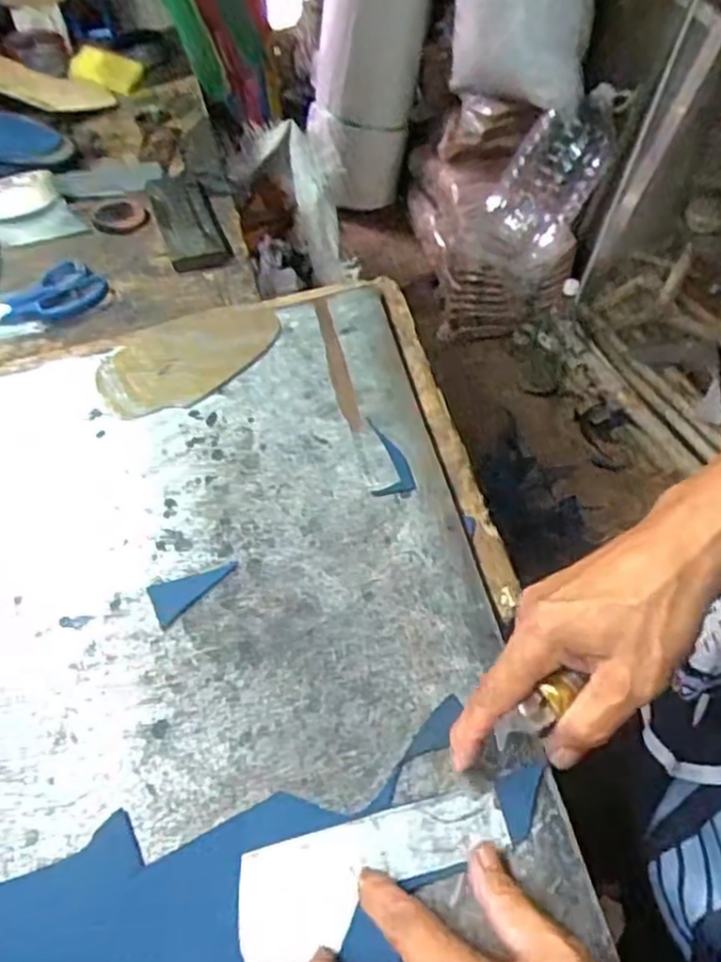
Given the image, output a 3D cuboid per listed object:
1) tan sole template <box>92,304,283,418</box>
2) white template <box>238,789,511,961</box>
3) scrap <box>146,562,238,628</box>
[{"bbox_3d":[-0.134,-0.095,0.578,0.139,0.004,0.088,-13,59,-2],"label":"tan sole template"},{"bbox_3d":[0.007,0.190,0.356,0.133,0.004,0.053,-15,55,-5],"label":"white template"},{"bbox_3d":[-0.102,0.066,0.459,0.054,0.004,0.026,-24,62,-11],"label":"scrap"}]

